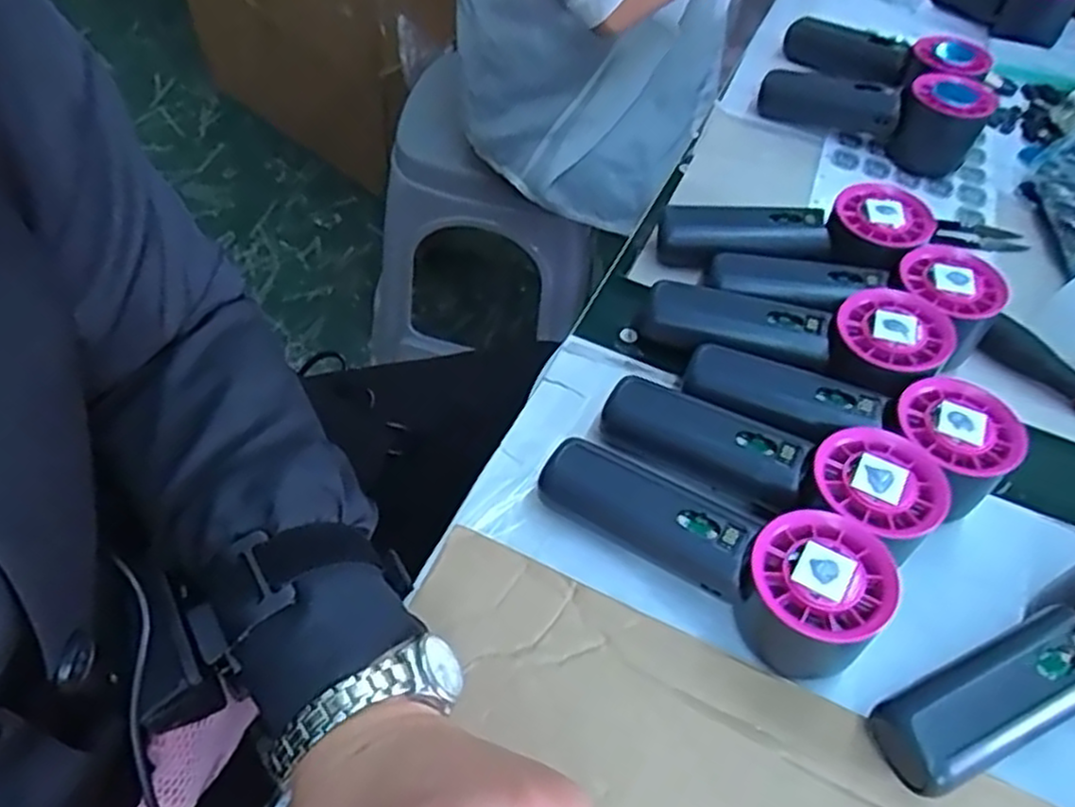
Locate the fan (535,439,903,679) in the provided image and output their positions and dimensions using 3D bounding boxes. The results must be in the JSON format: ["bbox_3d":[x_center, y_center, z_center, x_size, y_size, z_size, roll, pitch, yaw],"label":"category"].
[{"bbox_3d":[0.071,0.063,0.337,0.154,0.052,0.056,22,54,12],"label":"fan"}]

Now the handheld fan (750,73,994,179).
[{"bbox_3d":[0.248,-0.225,0.565,0.154,0.054,0.049,33,57,16],"label":"handheld fan"}]

